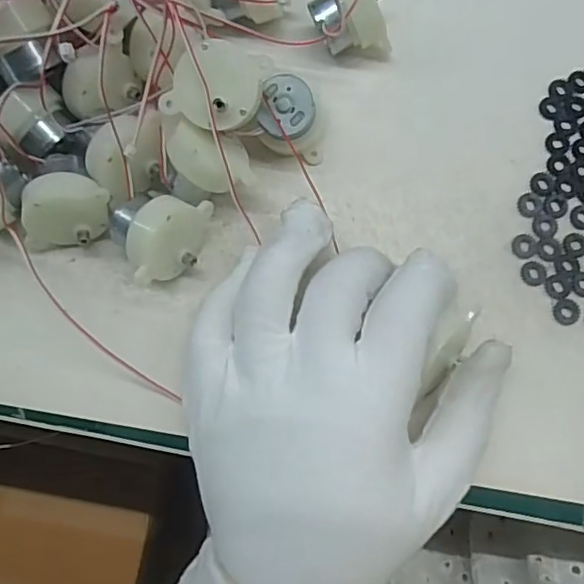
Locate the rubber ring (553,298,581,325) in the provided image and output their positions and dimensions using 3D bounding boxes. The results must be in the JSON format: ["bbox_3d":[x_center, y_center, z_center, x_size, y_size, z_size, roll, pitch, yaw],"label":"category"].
[{"bbox_3d":[0.115,0.008,0.242,0.010,0.004,0.011,0,78,0],"label":"rubber ring"}]

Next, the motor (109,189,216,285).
[{"bbox_3d":[-0.054,-0.023,0.234,0.032,0.031,0.040,19,79,4],"label":"motor"}]

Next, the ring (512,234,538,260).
[{"bbox_3d":[0.100,-0.020,0.249,0.011,0.004,0.011,0,78,0],"label":"ring"}]

